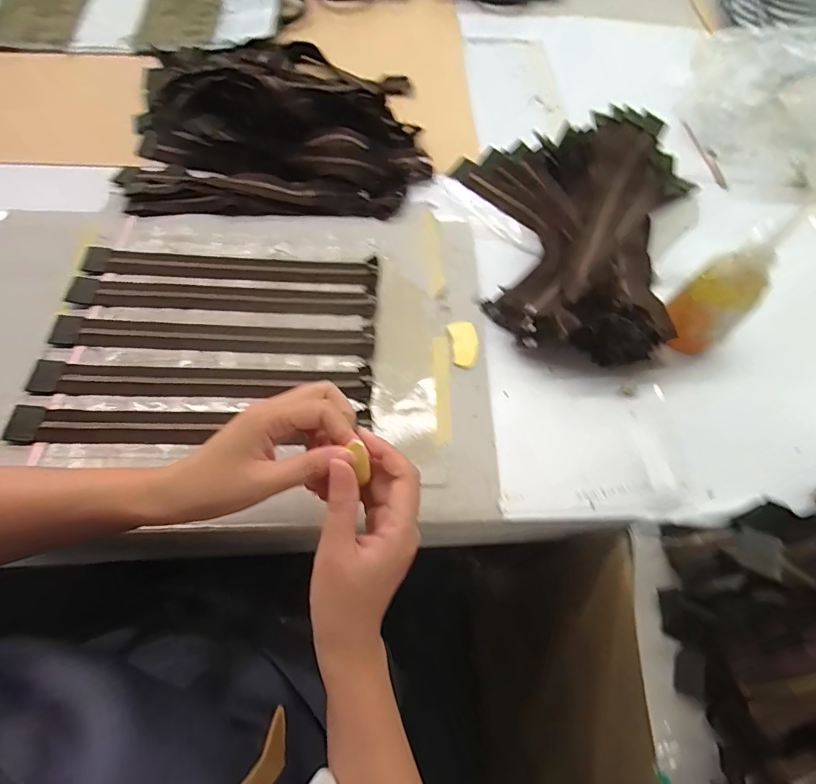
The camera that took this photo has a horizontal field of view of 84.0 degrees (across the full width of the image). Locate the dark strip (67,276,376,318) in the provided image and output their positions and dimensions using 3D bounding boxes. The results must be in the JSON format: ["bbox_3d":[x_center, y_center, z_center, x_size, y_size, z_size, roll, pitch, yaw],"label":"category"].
[{"bbox_3d":[-0.191,-0.101,0.488,0.305,0.012,0.036,1,63,-6],"label":"dark strip"}]

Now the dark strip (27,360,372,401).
[{"bbox_3d":[-0.193,-0.010,0.437,0.310,0.013,0.034,0,63,-4],"label":"dark strip"}]

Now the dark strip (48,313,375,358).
[{"bbox_3d":[-0.193,-0.058,0.461,0.312,0.012,0.035,2,62,-3],"label":"dark strip"}]

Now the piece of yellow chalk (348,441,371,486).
[{"bbox_3d":[-0.031,0.049,0.299,0.010,0.008,0.030,-18,109,-11],"label":"piece of yellow chalk"}]

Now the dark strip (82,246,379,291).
[{"bbox_3d":[-0.191,-0.136,0.506,0.310,0.011,0.037,1,59,-5],"label":"dark strip"}]

